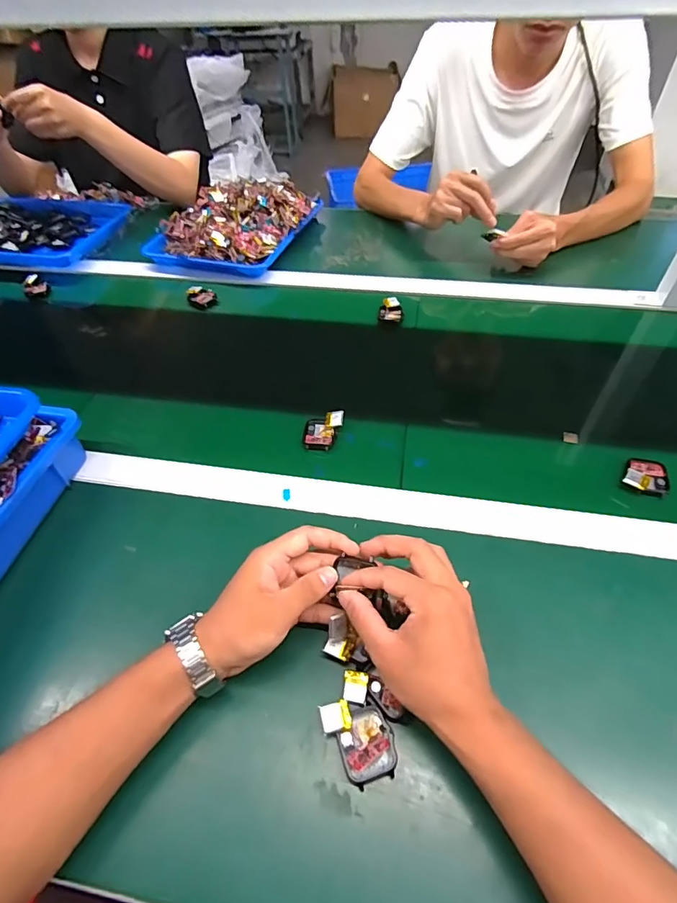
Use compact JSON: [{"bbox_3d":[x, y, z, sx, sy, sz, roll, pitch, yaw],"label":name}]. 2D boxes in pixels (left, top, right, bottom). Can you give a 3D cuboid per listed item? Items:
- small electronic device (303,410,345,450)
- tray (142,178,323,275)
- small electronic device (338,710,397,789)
[{"bbox_3d":[-0.018,-0.026,0.533,0.043,0.019,0.047,5,50,6],"label":"small electronic device"},{"bbox_3d":[-0.195,-0.441,0.860,0.245,0.081,0.279,16,52,15],"label":"tray"},{"bbox_3d":[0.021,0.212,0.326,0.039,0.008,0.044,-14,50,-9],"label":"small electronic device"}]

